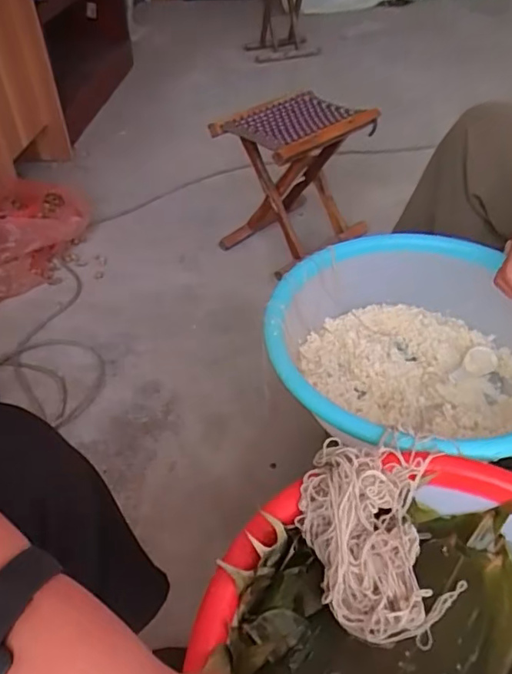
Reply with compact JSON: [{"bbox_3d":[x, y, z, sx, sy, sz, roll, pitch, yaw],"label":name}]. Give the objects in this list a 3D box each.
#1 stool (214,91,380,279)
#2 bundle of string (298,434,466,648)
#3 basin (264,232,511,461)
[{"bbox_3d":[0.092,-0.371,1.268,0.292,0.338,0.265,-31,51,-26],"label":"stool"},{"bbox_3d":[0.097,0.162,0.439,0.118,0.095,0.140,2,44,5],"label":"bundle of string"},{"bbox_3d":[0.185,0.026,0.634,0.321,0.122,0.342,-2,44,2],"label":"basin"}]

